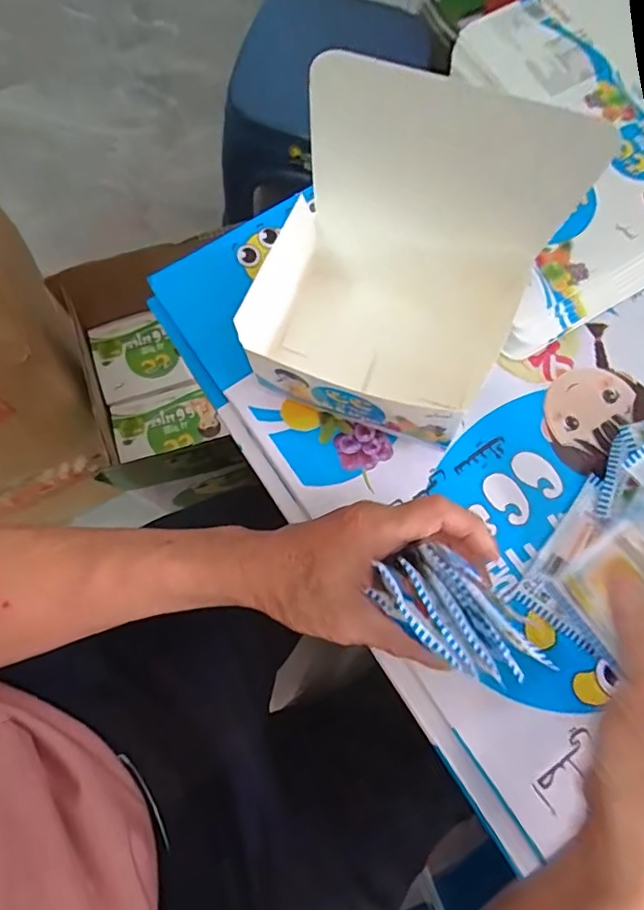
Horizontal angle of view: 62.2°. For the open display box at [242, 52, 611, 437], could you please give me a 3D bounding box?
[{"bbox_3d":[0.038,-0.094,0.309,0.152,0.193,0.110,19,76,4],"label":"open display box"}]

